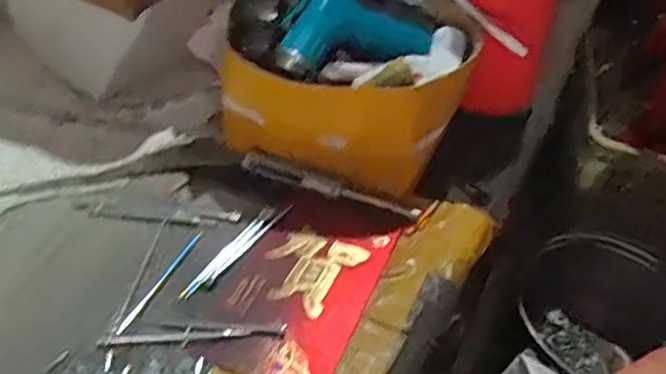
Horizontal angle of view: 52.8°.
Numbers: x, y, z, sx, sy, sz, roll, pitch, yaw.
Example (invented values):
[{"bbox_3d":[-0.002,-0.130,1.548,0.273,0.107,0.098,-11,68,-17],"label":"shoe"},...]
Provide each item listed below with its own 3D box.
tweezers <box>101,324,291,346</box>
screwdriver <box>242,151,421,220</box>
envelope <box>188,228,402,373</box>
[{"bbox_3d":[-0.083,0.088,0.401,0.108,0.009,0.011,-2,44,-7],"label":"tweezers"},{"bbox_3d":[-0.005,-0.002,0.489,0.138,0.014,0.010,19,46,15],"label":"screwdriver"},{"bbox_3d":[-0.023,0.068,0.428,0.085,0.009,0.130,18,46,15],"label":"envelope"}]

